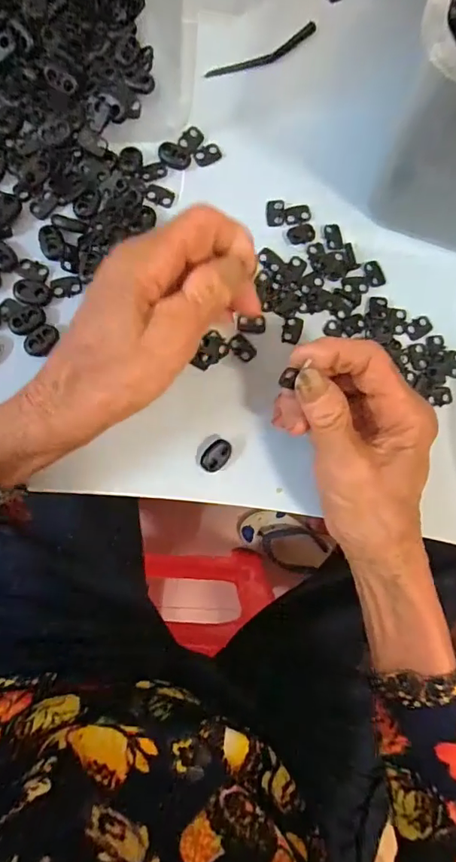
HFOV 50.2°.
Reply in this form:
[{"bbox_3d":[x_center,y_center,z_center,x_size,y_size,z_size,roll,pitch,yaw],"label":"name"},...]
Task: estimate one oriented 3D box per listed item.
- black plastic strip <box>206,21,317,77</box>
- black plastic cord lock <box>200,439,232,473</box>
[{"bbox_3d":[0.026,-0.261,0.338,0.087,0.004,0.012,-31,89,-8],"label":"black plastic strip"},{"bbox_3d":[-0.008,0.015,0.301,0.015,0.013,0.021,32,83,-3],"label":"black plastic cord lock"}]

